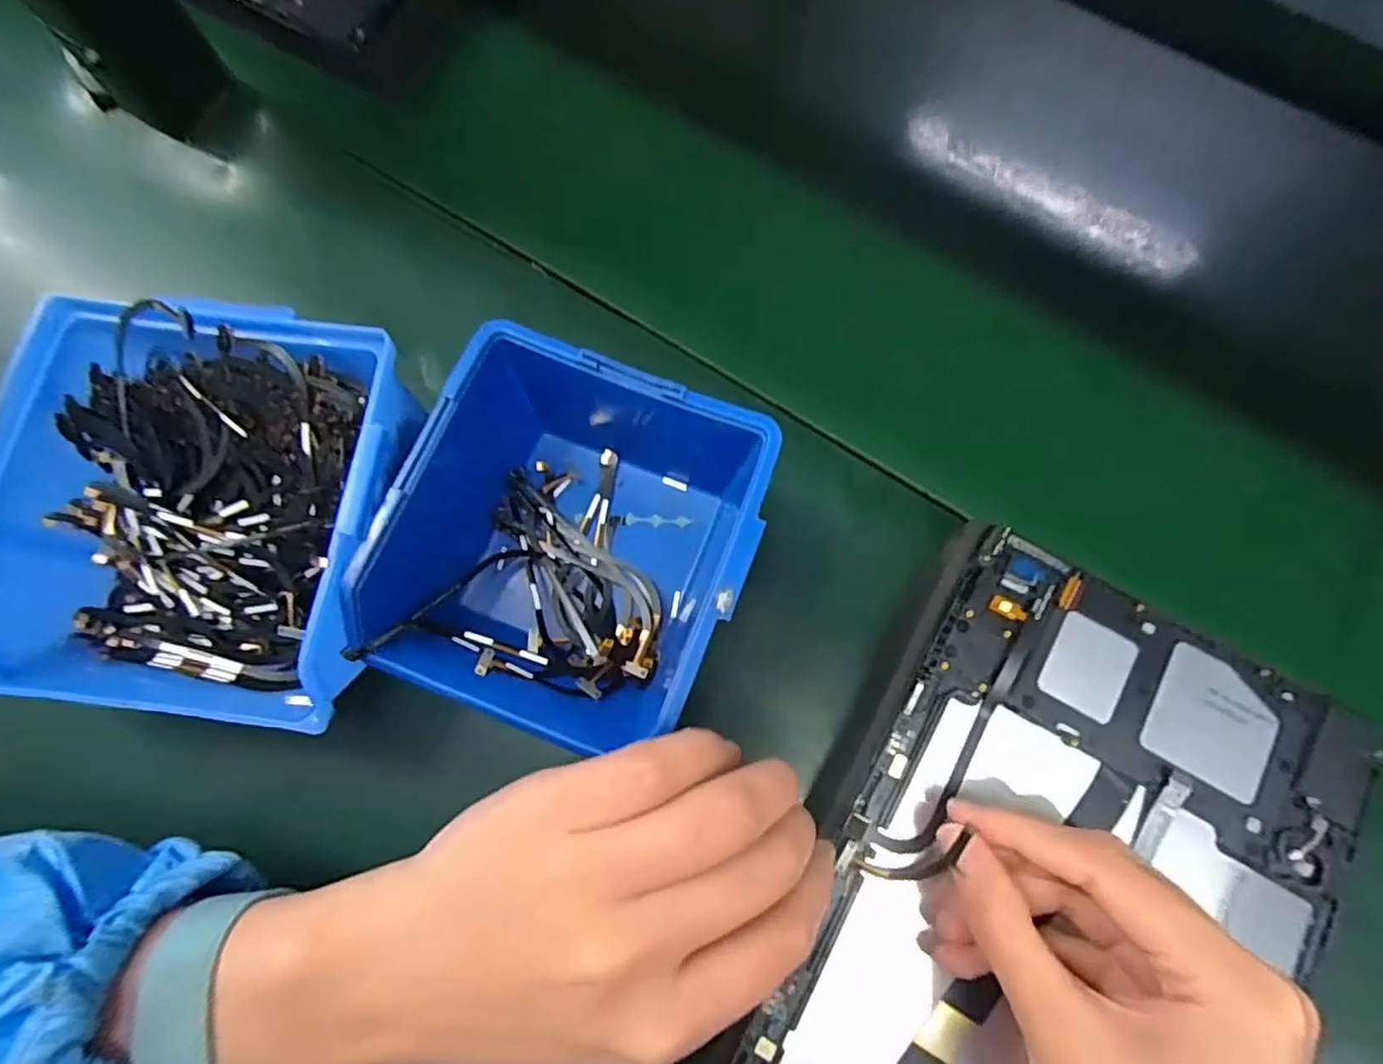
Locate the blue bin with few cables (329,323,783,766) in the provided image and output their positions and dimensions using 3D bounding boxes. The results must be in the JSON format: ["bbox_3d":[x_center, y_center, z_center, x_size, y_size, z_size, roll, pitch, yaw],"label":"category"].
[{"bbox_3d":[-0.044,0.006,0.241,0.113,0.068,0.139,20,76,4],"label":"blue bin with few cables"}]

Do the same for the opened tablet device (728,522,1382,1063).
[{"bbox_3d":[0.118,0.131,0.212,0.154,0.011,0.240,27,77,6],"label":"opened tablet device"}]

